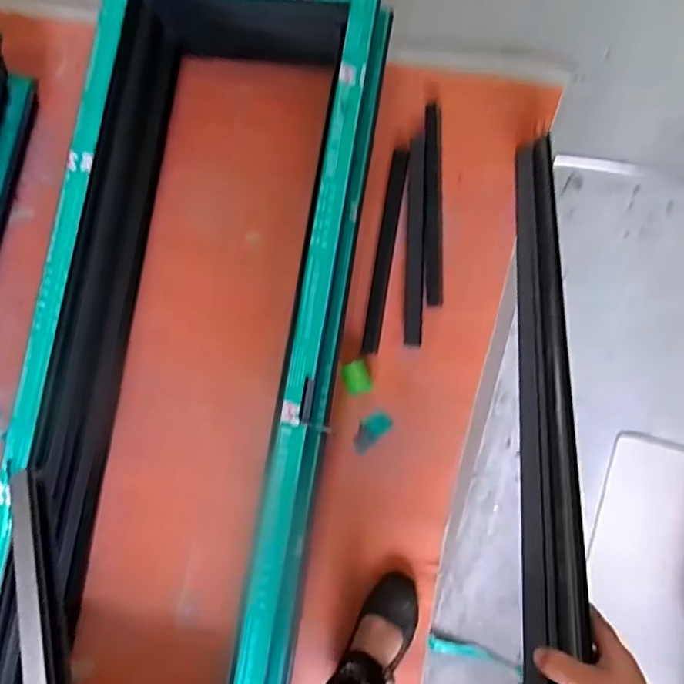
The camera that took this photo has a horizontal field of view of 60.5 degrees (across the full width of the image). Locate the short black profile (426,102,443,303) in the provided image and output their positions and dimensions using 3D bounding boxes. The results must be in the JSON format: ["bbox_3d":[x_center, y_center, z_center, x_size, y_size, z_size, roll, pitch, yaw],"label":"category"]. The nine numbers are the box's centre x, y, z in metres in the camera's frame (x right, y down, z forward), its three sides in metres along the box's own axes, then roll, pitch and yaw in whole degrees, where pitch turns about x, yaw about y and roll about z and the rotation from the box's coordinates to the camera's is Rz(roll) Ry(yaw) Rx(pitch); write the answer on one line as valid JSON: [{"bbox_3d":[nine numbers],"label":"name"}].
[{"bbox_3d":[0.172,-0.254,1.088,0.031,0.014,0.375,0,84,5],"label":"short black profile"}]

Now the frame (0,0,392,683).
[{"bbox_3d":[-0.259,0.059,1.008,0.496,0.197,1.395,8,84,7],"label":"frame"}]

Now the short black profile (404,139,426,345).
[{"bbox_3d":[0.137,-0.189,1.088,0.032,0.012,0.390,2,84,5],"label":"short black profile"}]

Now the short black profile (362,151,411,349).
[{"bbox_3d":[0.081,-0.170,1.094,0.032,0.019,0.382,9,85,6],"label":"short black profile"}]

